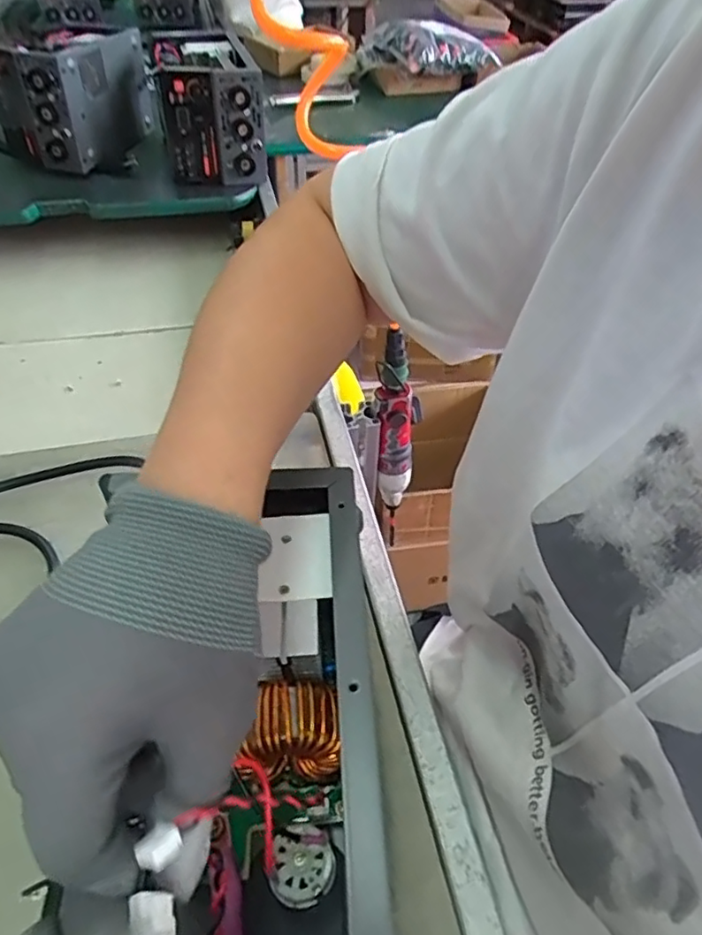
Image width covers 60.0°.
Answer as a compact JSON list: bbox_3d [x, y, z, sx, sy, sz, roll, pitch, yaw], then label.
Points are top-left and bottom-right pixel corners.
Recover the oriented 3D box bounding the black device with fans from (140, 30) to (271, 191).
[{"bbox_3d":[-0.259,-0.643,1.073,0.148,0.151,0.369,-12,48,-13],"label":"black device with fans"}]

